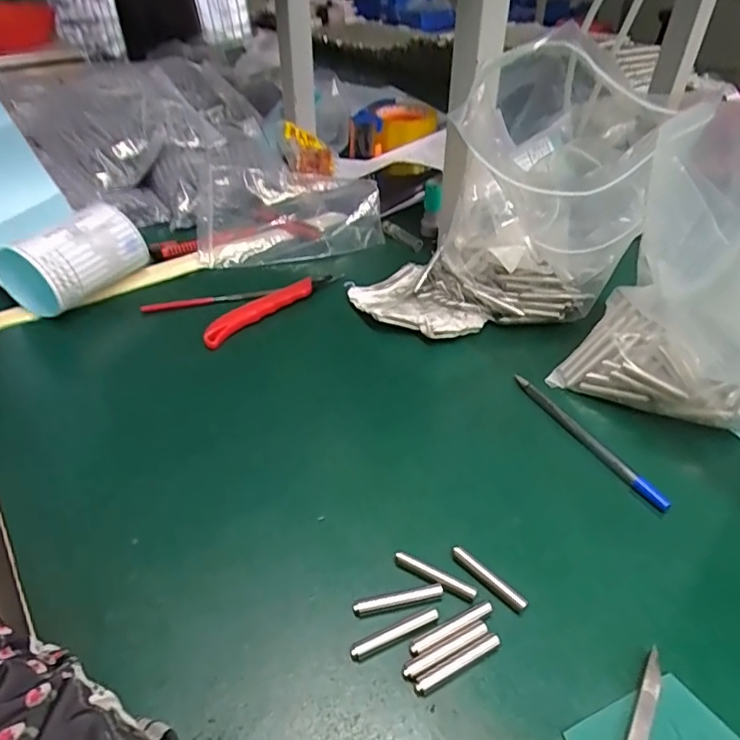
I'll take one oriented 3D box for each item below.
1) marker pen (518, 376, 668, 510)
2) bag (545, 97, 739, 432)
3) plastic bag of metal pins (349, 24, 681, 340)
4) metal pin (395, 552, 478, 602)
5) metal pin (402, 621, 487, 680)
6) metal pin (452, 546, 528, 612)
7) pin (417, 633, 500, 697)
[{"bbox_3d":[0.151,0.047,0.398,0.012,0.013,0.142,-19,44,-24],"label":"marker pen"},{"bbox_3d":[0.224,-0.045,0.363,0.112,0.191,0.153,-29,50,-28],"label":"bag"},{"bbox_3d":[0.093,-0.129,0.440,0.213,0.219,0.096,13,41,13],"label":"plastic bag of metal pins"},{"bbox_3d":[0.036,0.115,0.313,0.048,0.007,0.008,22,44,22],"label":"metal pin"},{"bbox_3d":[0.038,0.140,0.282,0.049,0.006,0.008,-19,44,-24],"label":"metal pin"},{"bbox_3d":[0.065,0.115,0.312,0.008,0.009,0.048,-29,48,-32],"label":"metal pin"},{"bbox_3d":[0.044,0.145,0.278,0.048,0.005,0.007,-20,44,-24],"label":"pin"}]

